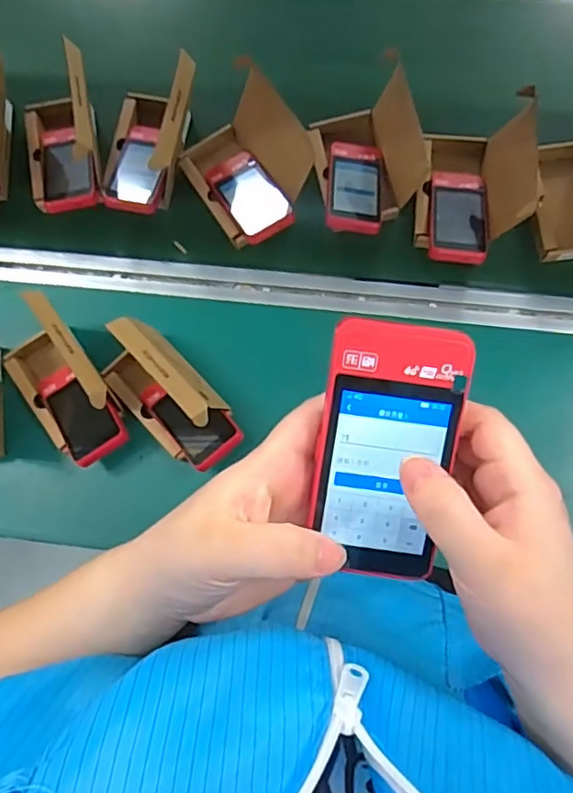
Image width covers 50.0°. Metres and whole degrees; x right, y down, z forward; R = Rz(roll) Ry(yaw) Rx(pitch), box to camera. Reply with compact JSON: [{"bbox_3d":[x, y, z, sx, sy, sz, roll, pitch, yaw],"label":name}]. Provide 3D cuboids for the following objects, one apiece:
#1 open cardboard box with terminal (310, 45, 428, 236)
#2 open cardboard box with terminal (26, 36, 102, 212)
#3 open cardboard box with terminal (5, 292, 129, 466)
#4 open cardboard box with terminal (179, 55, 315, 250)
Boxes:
[{"bbox_3d":[0.097,-0.288,0.722,0.124,0.088,0.185,-9,76,-4],"label":"open cardboard box with terminal"},{"bbox_3d":[-0.270,-0.308,0.728,0.097,0.125,0.170,-8,76,-4],"label":"open cardboard box with terminal"},{"bbox_3d":[-0.241,-0.008,0.660,0.091,0.131,0.167,-35,79,-10],"label":"open cardboard box with terminal"},{"bbox_3d":[-0.043,-0.274,0.726,0.128,0.089,0.167,-33,79,-9],"label":"open cardboard box with terminal"}]

